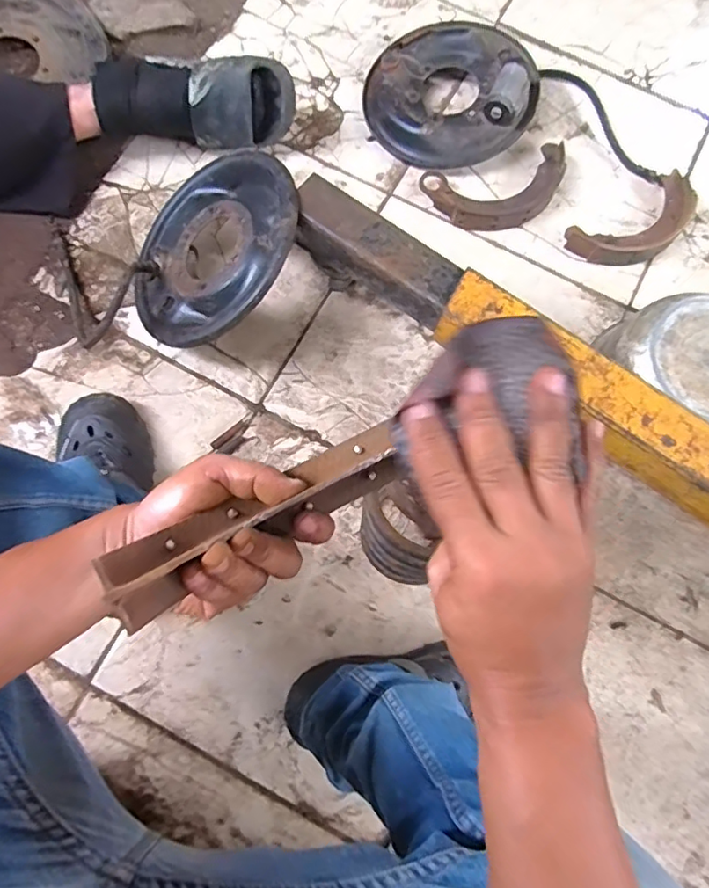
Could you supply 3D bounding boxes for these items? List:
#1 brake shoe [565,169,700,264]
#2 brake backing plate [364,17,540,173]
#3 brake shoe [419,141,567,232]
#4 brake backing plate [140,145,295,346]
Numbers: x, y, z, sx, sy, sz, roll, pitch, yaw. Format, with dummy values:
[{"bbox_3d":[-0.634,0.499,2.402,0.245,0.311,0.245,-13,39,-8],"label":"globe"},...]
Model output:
[{"bbox_3d":[0.438,-0.336,0.848,0.217,0.036,0.102,-29,79,-7],"label":"brake shoe"},{"bbox_3d":[0.149,-0.561,0.878,0.265,0.071,0.265,-2,81,15],"label":"brake backing plate"},{"bbox_3d":[0.226,-0.394,0.852,0.223,0.030,0.119,-14,78,-4],"label":"brake shoe"},{"bbox_3d":[-0.184,-0.258,0.725,0.262,0.032,0.263,-9,72,28],"label":"brake backing plate"}]

